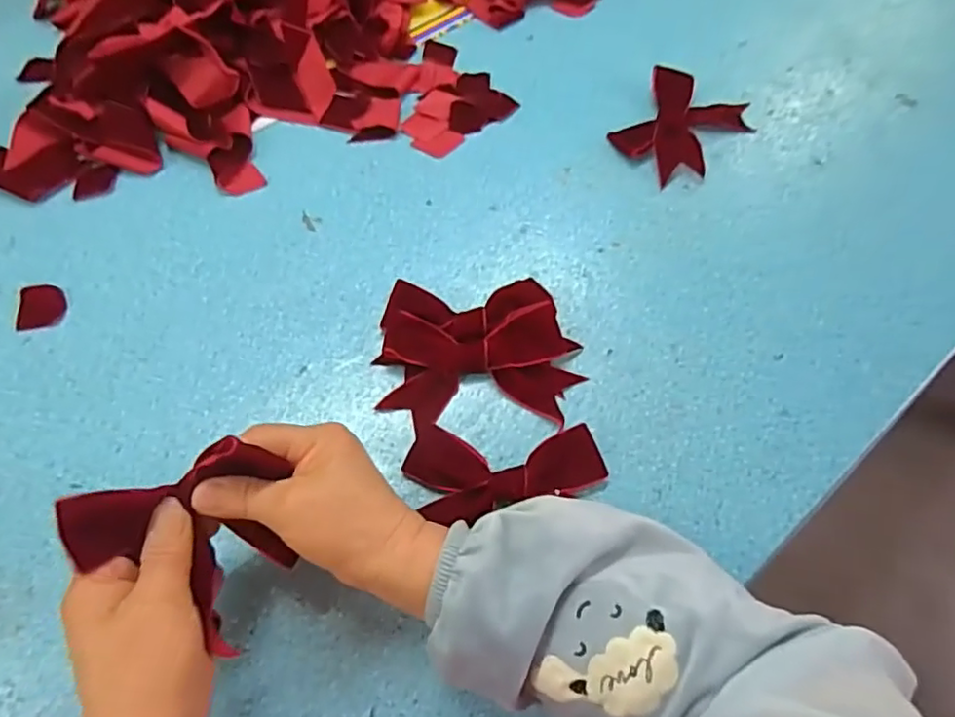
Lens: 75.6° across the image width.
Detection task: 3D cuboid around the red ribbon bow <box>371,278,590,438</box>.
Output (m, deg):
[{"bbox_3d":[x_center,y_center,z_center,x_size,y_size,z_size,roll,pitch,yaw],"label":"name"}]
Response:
[{"bbox_3d":[0.001,-0.007,0.444,0.136,0.024,0.106,-2,62,-2],"label":"red ribbon bow"}]

